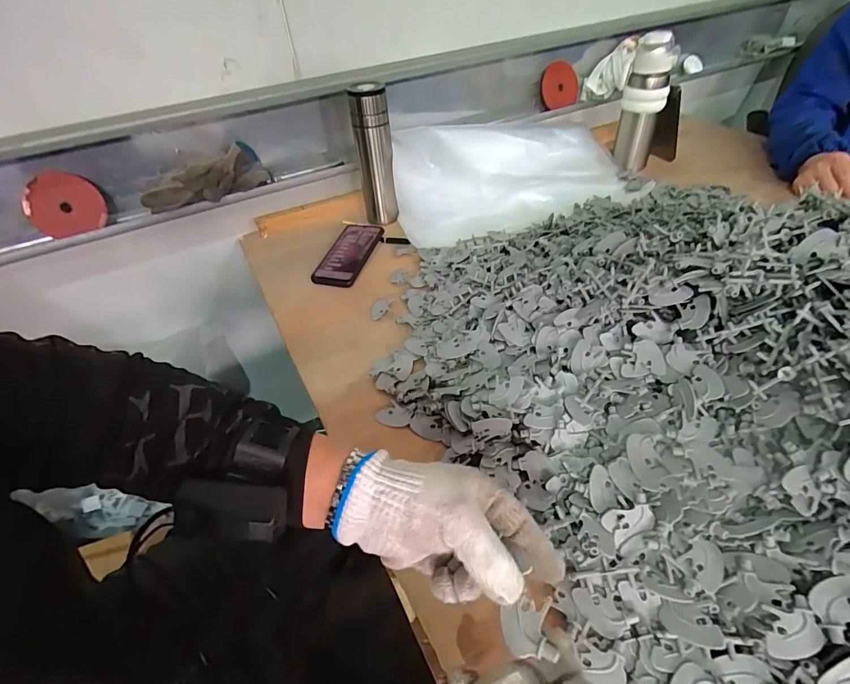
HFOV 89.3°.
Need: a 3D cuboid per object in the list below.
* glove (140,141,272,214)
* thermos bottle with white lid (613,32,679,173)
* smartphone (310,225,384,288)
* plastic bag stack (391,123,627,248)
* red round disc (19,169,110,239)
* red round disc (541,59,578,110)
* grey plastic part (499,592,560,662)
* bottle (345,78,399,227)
[{"bbox_3d":[-0.375,-0.280,0.733,0.205,0.070,0.052,-25,48,-19],"label":"glove"},{"bbox_3d":[0.453,-0.486,0.904,0.085,0.240,0.095,16,48,21],"label":"thermos bottle with white lid"},{"bbox_3d":[-0.133,-0.157,0.757,0.076,0.014,0.162,12,51,9],"label":"smartphone"},{"bbox_3d":[0.186,-0.360,0.857,0.531,0.123,0.277,-19,46,-14],"label":"plastic bag stack"},{"bbox_3d":[-0.562,-0.212,0.667,0.101,0.090,0.016,-19,27,-13],"label":"red round disc"},{"bbox_3d":[0.321,-0.616,1.036,0.131,0.105,0.014,-25,15,-28],"label":"red round disc"},{"bbox_3d":[0.065,0.180,0.272,0.032,0.009,0.034,-3,44,3],"label":"grey plastic part"},{"bbox_3d":[-0.091,-0.333,0.786,0.066,0.226,0.068,-8,44,-3],"label":"bottle"}]

